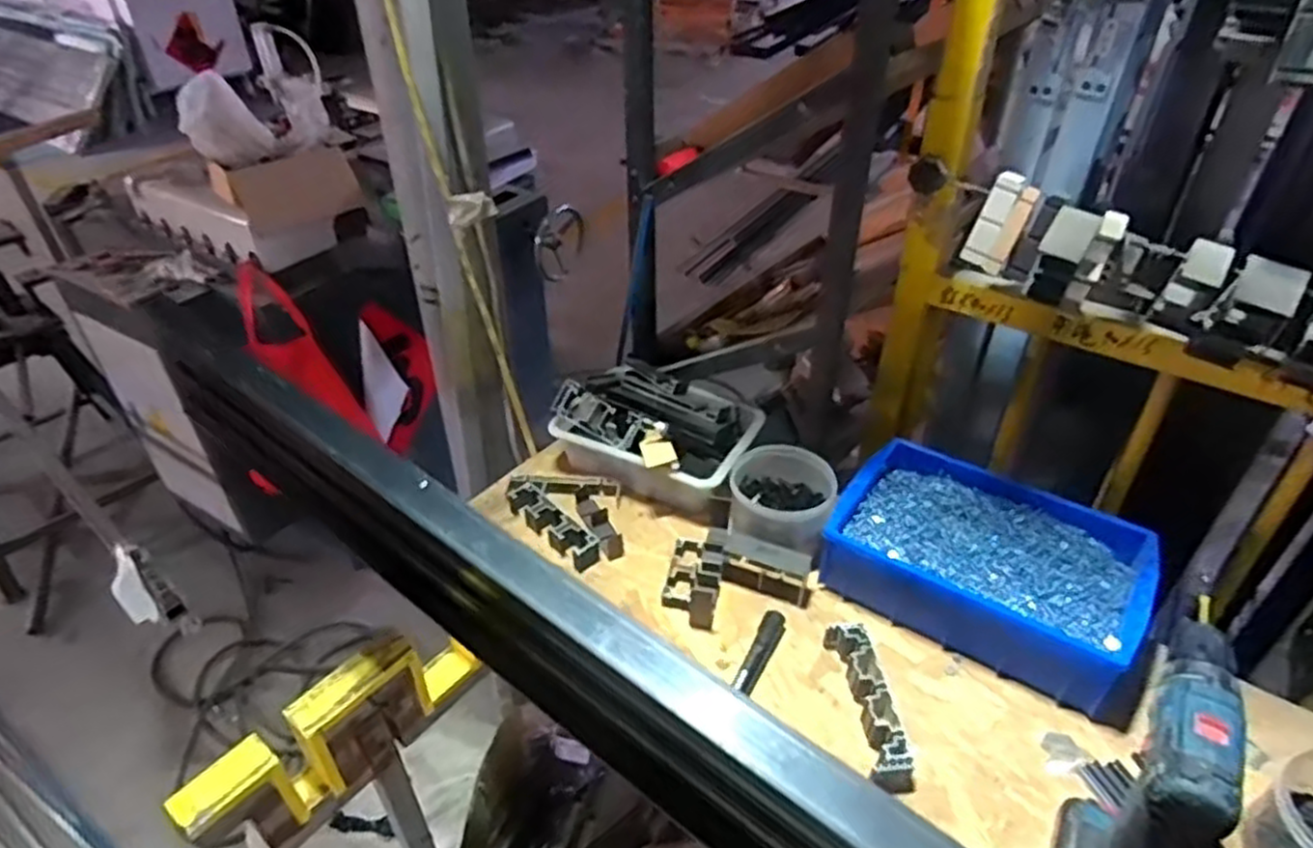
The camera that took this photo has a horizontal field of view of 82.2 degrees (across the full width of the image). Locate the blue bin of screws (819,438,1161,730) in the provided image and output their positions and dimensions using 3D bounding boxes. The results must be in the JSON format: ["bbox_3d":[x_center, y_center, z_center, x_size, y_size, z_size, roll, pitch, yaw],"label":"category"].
[{"bbox_3d":[0.349,0.139,0.798,0.308,0.074,0.208,25,44,28],"label":"blue bin of screws"}]

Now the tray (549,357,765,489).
[{"bbox_3d":[0.009,-0.004,0.968,0.244,0.085,0.182,23,43,26],"label":"tray"}]

